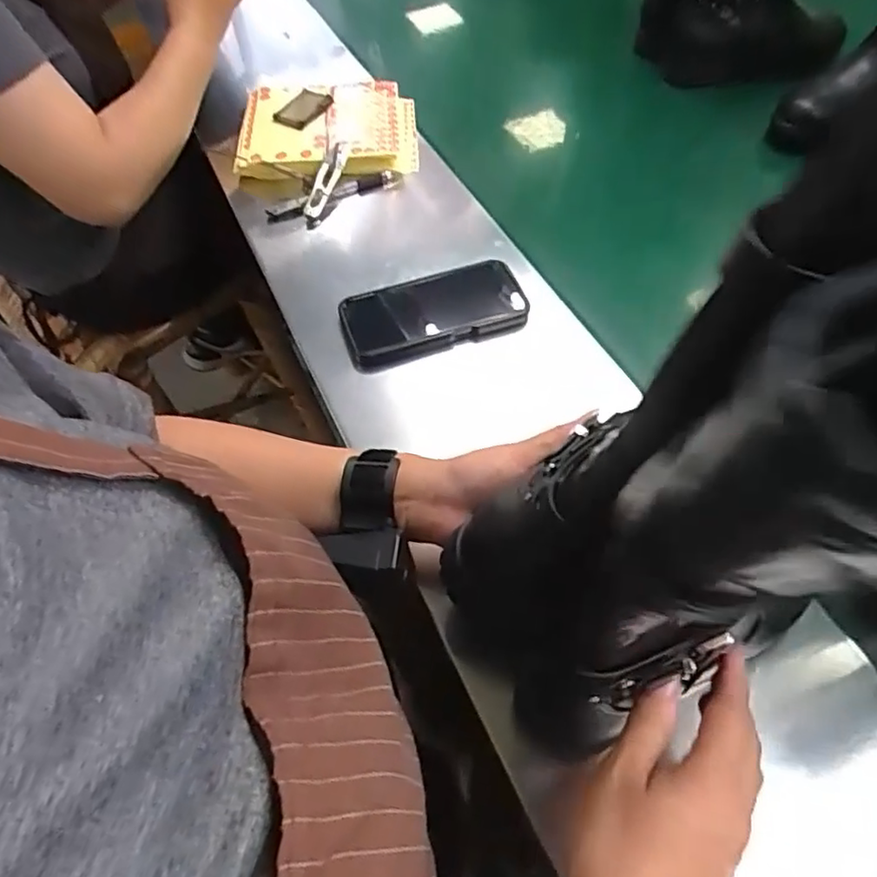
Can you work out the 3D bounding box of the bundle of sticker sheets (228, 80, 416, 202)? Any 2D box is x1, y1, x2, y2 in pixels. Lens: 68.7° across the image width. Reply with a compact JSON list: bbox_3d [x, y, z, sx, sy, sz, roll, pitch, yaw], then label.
[{"bbox_3d":[-0.128,-0.354,0.751,0.205,0.044,0.180,-4,56,0],"label":"bundle of sticker sheets"}]

